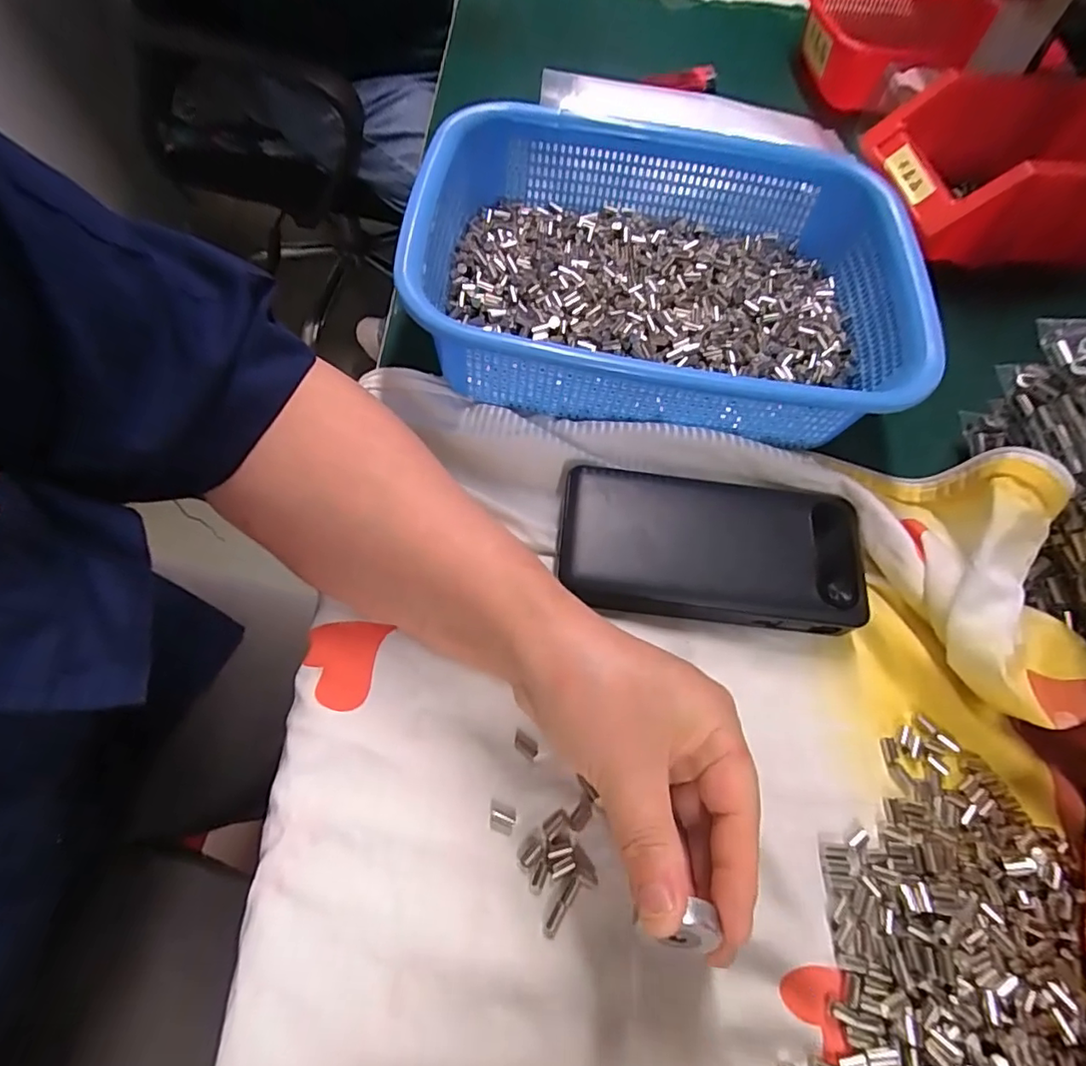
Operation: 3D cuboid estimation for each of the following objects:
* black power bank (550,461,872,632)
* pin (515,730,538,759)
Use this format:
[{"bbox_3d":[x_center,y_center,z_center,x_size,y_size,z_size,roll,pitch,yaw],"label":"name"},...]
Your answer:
[{"bbox_3d":[0.085,0.009,0.300,0.149,0.020,0.075,6,63,-1],"label":"black power bank"},{"bbox_3d":[-0.008,0.096,0.263,0.014,0.004,0.007,36,69,12],"label":"pin"}]

